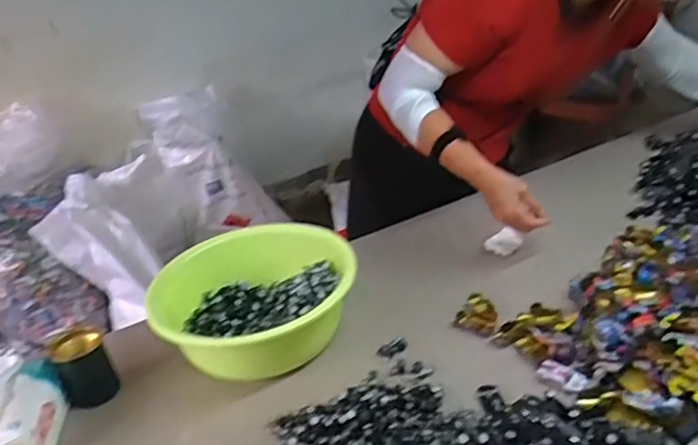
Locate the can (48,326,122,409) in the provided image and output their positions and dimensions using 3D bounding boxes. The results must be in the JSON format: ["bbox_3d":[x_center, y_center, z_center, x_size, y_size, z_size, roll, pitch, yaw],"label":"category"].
[{"bbox_3d":[-0.404,0.220,0.935,0.077,0.096,0.063,-24,32,-28],"label":"can"}]

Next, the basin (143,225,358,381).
[{"bbox_3d":[-0.148,0.130,1.012,0.325,0.120,0.269,-13,28,-10],"label":"basin"}]

